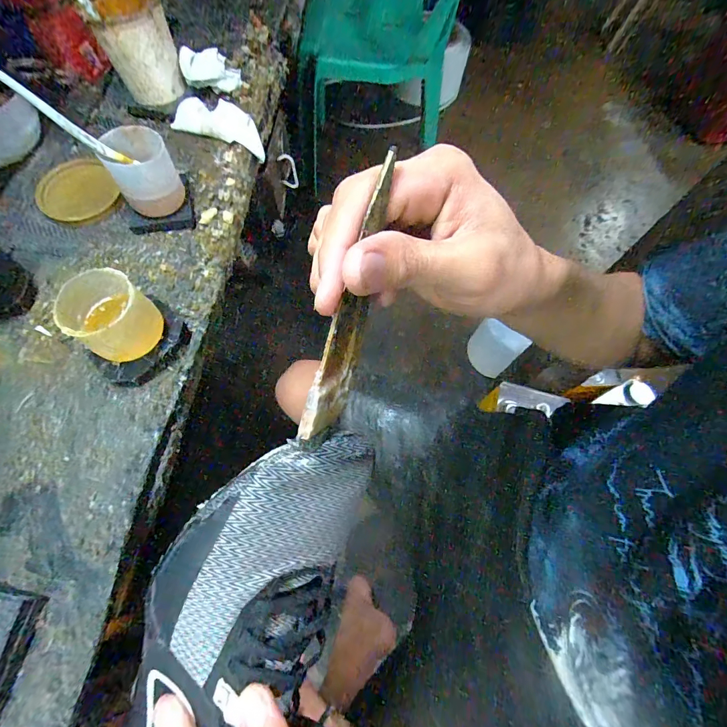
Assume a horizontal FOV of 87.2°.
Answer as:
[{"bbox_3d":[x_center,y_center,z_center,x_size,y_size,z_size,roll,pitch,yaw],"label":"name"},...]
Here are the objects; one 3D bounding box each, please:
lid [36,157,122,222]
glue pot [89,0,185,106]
[{"bbox_3d":[-0.339,-0.203,0.450,0.083,0.013,0.082,-30,71,-16],"label":"lid"},{"bbox_3d":[-0.282,-0.403,0.487,0.083,0.097,0.073,-19,69,-9],"label":"glue pot"}]

